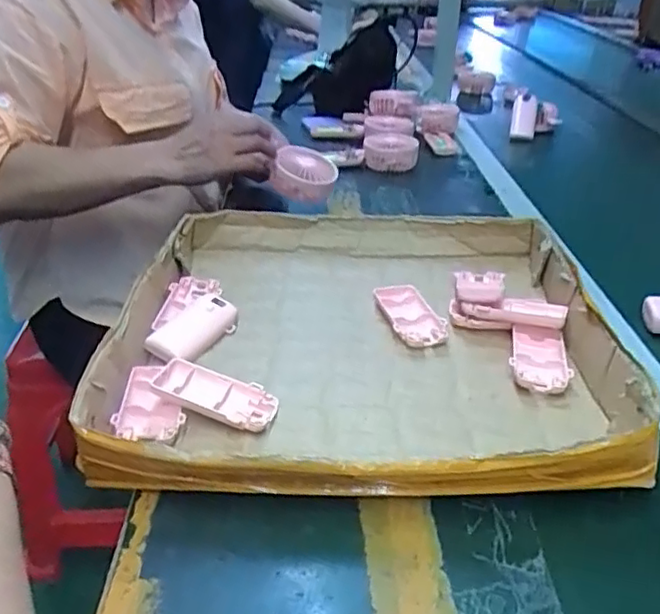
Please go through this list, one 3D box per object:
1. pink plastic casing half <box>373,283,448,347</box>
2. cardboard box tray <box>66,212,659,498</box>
[{"bbox_3d":[0.077,0.007,0.618,0.049,0.011,0.098,-13,34,-21],"label":"pink plastic casing half"},{"bbox_3d":[0.028,0.016,0.566,0.392,0.060,0.384,1,31,0],"label":"cardboard box tray"}]

